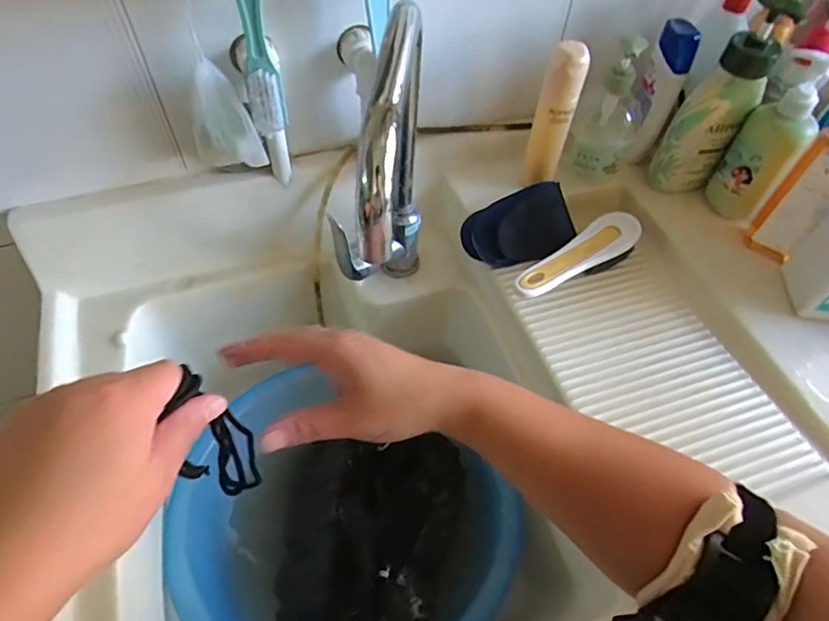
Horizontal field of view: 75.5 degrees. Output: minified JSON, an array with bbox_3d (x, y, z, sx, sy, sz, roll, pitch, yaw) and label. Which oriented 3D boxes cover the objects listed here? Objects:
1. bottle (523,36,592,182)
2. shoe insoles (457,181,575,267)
[{"bbox_3d":[0.154,-0.213,0.596,0.039,0.164,0.027,17,56,9],"label":"bottle"},{"bbox_3d":[0.120,-0.095,0.623,0.125,0.030,0.077,-23,98,0],"label":"shoe insoles"}]

